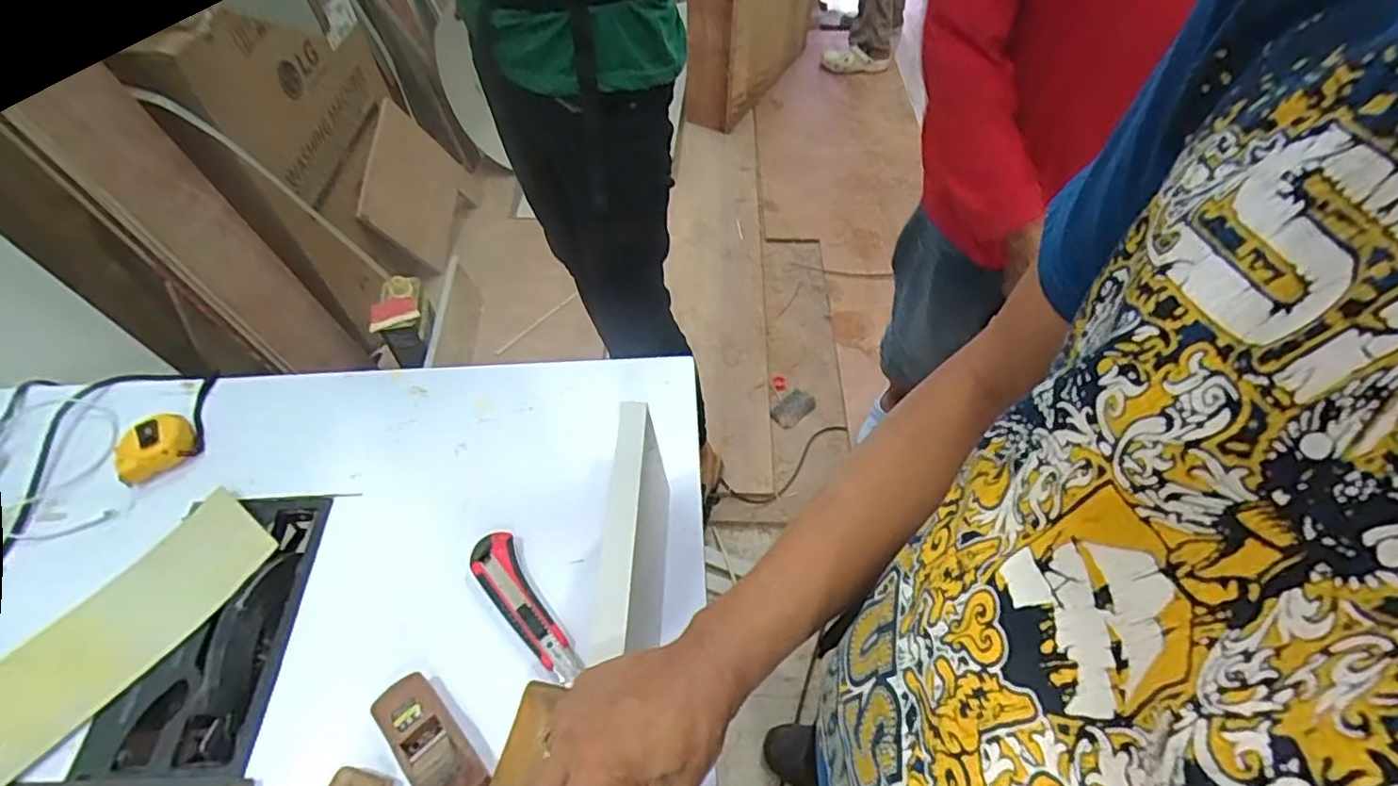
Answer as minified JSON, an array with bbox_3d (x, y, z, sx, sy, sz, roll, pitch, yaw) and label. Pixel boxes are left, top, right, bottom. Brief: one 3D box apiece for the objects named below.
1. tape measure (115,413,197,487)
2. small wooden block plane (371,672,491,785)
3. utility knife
[{"bbox_3d":[-0.566,0.056,0.677,0.072,0.038,0.055,-33,59,-21],"label":"tape measure"},{"bbox_3d":[-0.212,0.272,0.508,0.049,0.038,0.110,-38,61,-24],"label":"small wooden block plane"},{"bbox_3d":[-0.156,0.189,0.583,0.041,0.019,0.151,-34,59,-22],"label":"utility knife"}]

